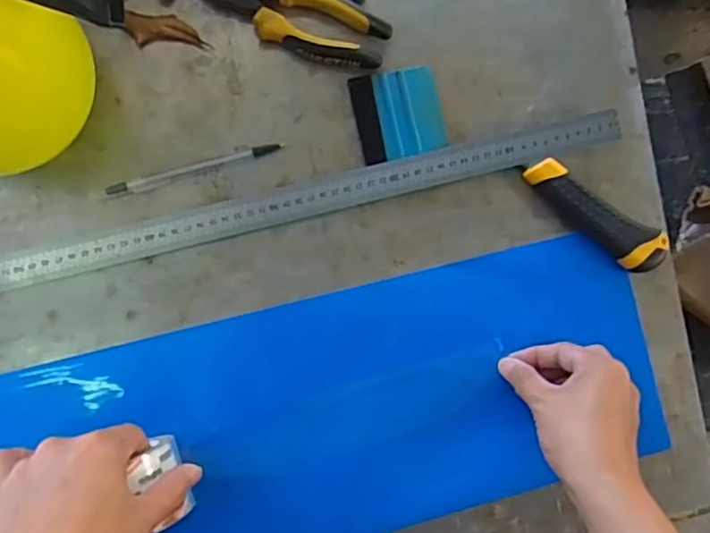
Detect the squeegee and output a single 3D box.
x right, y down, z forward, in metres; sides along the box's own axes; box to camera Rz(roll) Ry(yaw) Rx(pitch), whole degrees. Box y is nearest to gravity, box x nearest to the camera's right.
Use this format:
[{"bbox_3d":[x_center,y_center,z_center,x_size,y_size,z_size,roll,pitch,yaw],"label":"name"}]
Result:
[{"bbox_3d":[0.037,-0.125,0.549,0.071,0.008,0.071,-13,90,-7],"label":"squeegee"}]

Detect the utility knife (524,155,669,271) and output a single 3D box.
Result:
[{"bbox_3d":[0.203,-0.042,0.561,0.135,0.021,0.037,34,85,-5],"label":"utility knife"}]

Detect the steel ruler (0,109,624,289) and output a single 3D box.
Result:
[{"bbox_3d":[-0.223,-0.011,0.516,0.899,0.008,0.035,-15,81,-6],"label":"steel ruler"}]

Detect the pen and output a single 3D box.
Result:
[{"bbox_3d":[-0.125,-0.079,0.528,0.140,0.009,0.009,-17,91,-7],"label":"pen"}]

